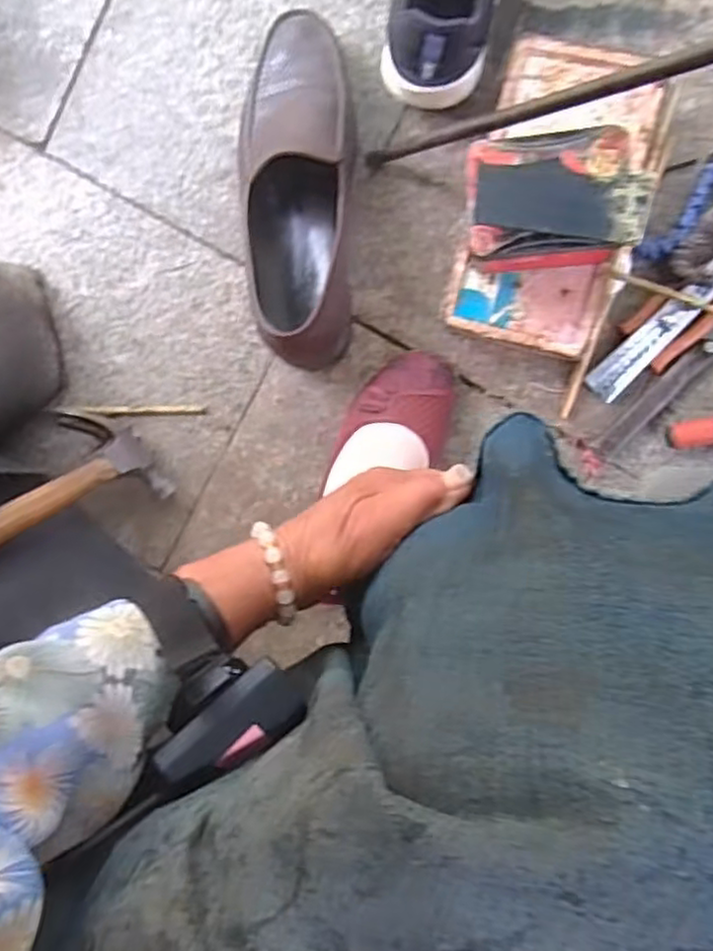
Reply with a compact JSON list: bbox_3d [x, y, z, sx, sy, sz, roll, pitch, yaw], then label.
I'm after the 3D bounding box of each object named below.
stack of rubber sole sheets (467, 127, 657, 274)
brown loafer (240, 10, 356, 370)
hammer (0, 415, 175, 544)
[{"bbox_3d":[0.145,-0.199,0.502,0.125,0.067,0.086,-1,91,9],"label":"stack of rubber sole sheets"},{"bbox_3d":[-0.052,-0.234,0.582,0.096,0.081,0.290,0,96,10],"label":"brown loafer"},{"bbox_3d":[-0.276,0.029,0.549,0.103,0.276,0.023,42,129,6],"label":"hammer"}]

